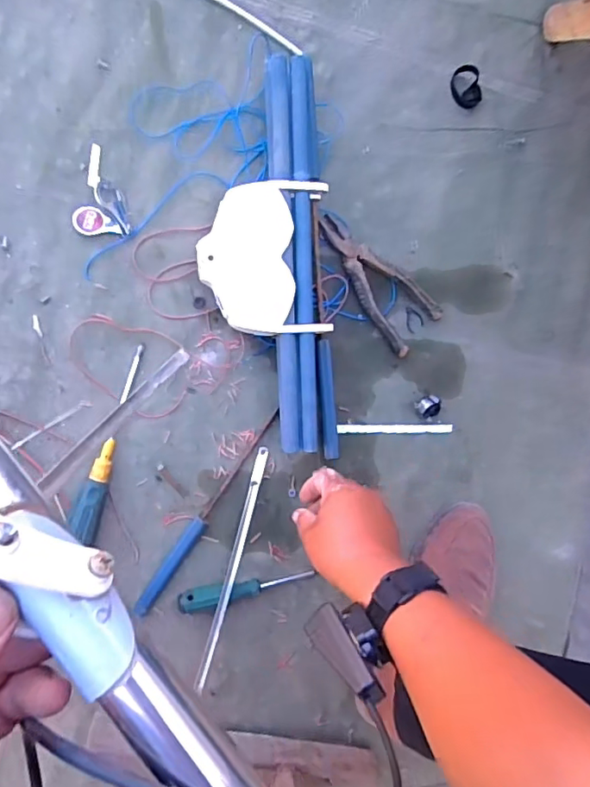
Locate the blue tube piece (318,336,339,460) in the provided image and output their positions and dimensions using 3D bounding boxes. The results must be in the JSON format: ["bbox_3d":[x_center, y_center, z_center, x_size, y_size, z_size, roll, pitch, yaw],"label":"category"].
[{"bbox_3d":[0.035,0.007,0.572,0.015,0.018,0.125,-5,97,-11],"label":"blue tube piece"}]

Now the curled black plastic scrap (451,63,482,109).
[{"bbox_3d":[0.182,-0.327,0.573,0.029,0.017,0.043,-22,100,-8],"label":"curled black plastic scrap"}]

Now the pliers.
[{"bbox_3d":[0.080,-0.118,0.575,0.161,0.020,0.064,45,86,-12],"label":"pliers"}]

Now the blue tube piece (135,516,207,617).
[{"bbox_3d":[-0.131,0.180,0.563,0.018,0.012,0.113,37,88,-12],"label":"blue tube piece"}]

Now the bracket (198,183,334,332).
[{"bbox_3d":[-0.026,-0.125,0.509,0.113,0.018,0.139,-6,97,-11],"label":"bracket"}]

